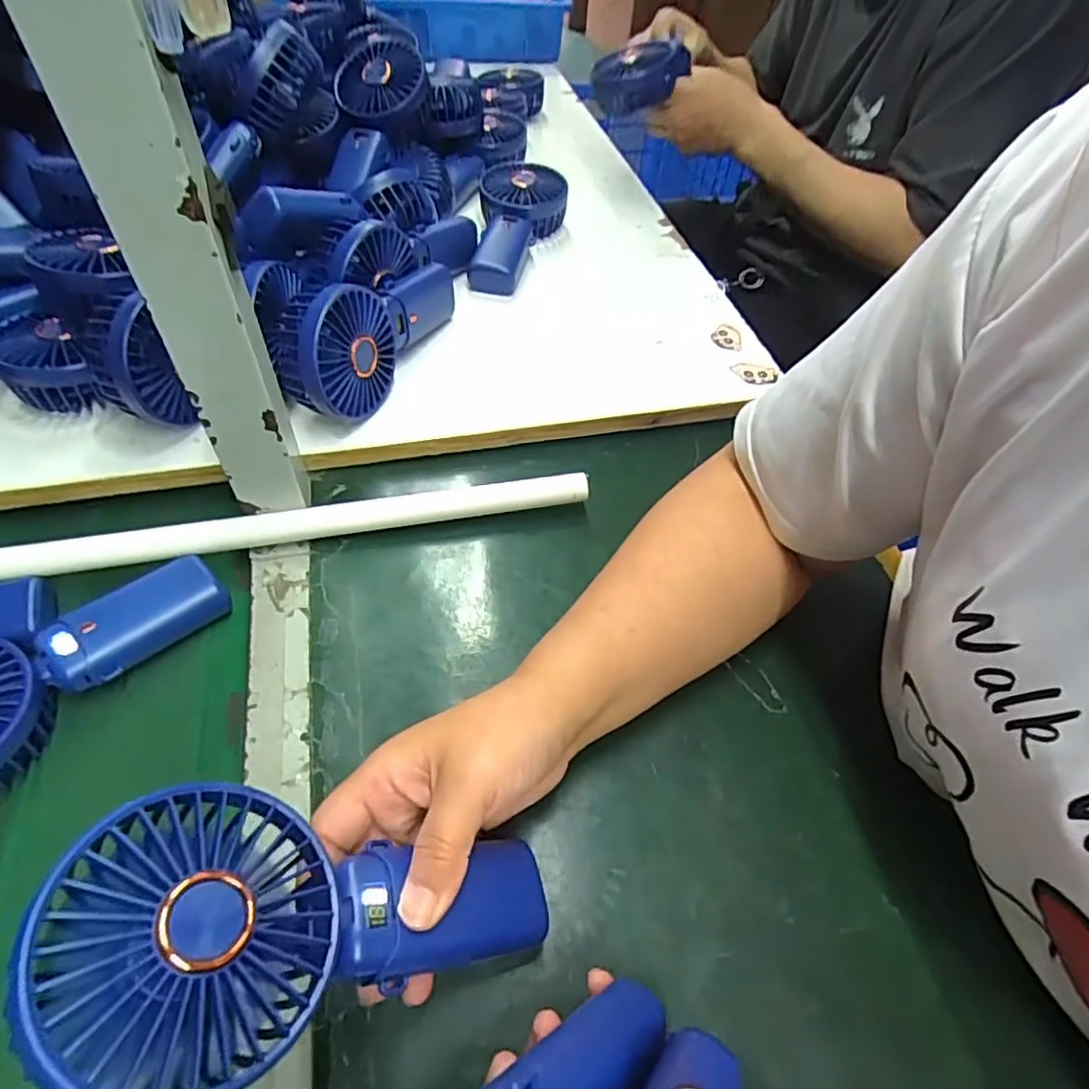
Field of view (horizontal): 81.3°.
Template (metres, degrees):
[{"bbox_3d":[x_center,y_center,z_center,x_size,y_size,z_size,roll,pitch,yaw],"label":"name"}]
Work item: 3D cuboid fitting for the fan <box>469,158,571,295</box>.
[{"bbox_3d":[-0.026,-0.317,0.626,0.085,0.047,0.188,6,53,1],"label":"fan"}]

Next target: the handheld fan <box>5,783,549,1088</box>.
[{"bbox_3d":[-0.075,0.133,0.226,0.176,0.039,0.083,14,46,-31],"label":"handheld fan"}]

